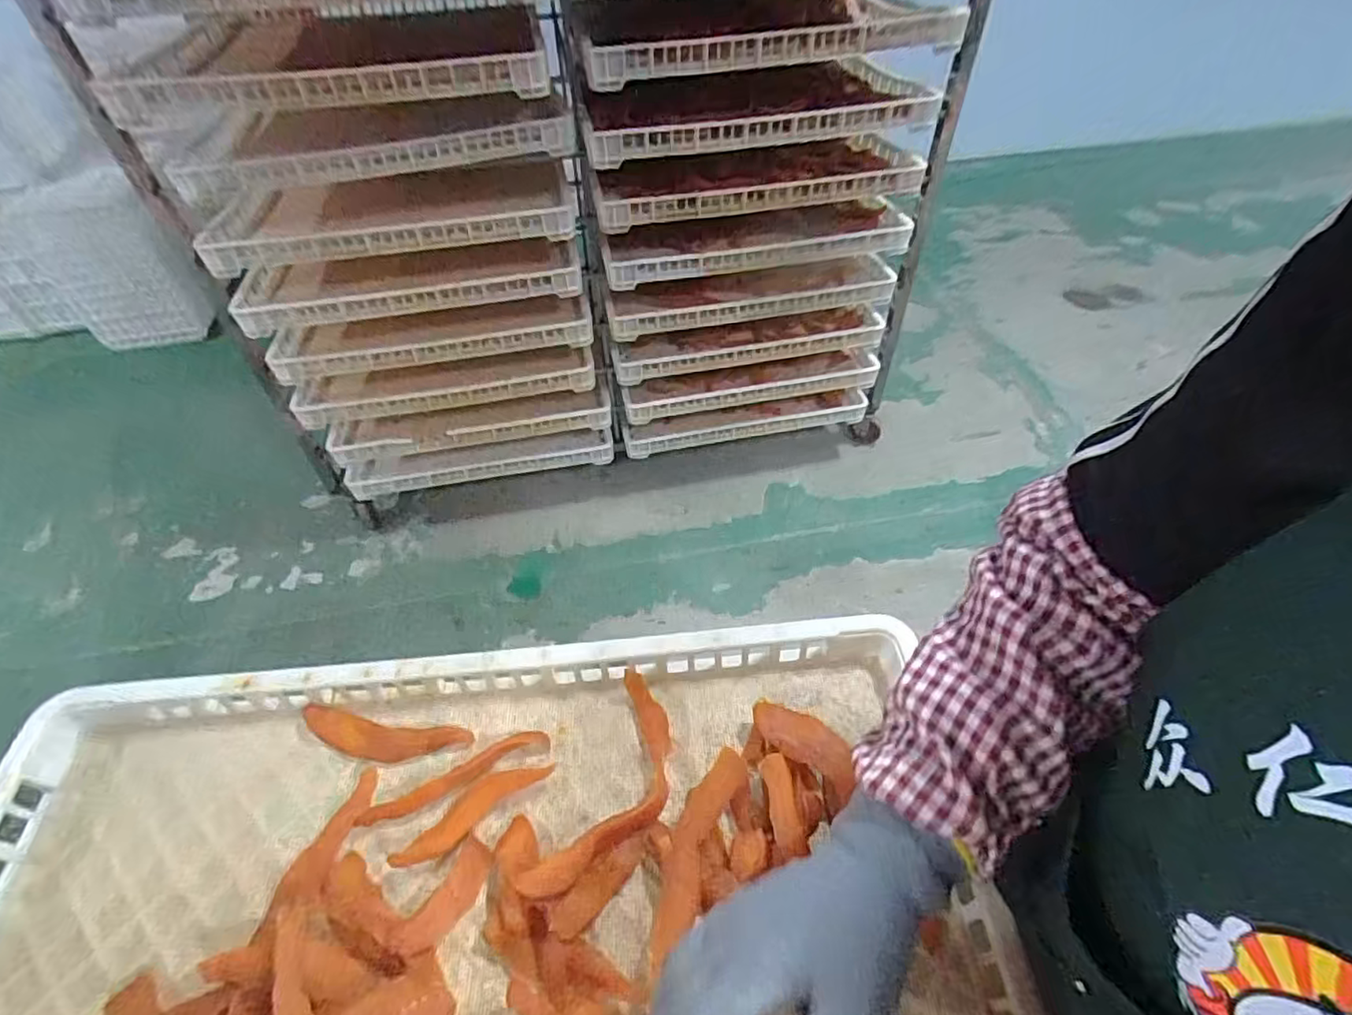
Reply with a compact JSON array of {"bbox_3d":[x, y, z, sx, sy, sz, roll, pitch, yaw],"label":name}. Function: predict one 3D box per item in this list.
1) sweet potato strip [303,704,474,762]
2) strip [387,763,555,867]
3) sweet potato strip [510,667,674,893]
[{"bbox_3d":[-0.224,0.176,0.470,0.128,0.012,0.031,5,51,7],"label":"sweet potato strip"},{"bbox_3d":[-0.144,0.213,0.436,0.112,0.018,0.024,-33,57,-22],"label":"strip"},{"bbox_3d":[-0.041,0.200,0.436,0.062,0.025,0.159,18,54,16],"label":"sweet potato strip"}]

